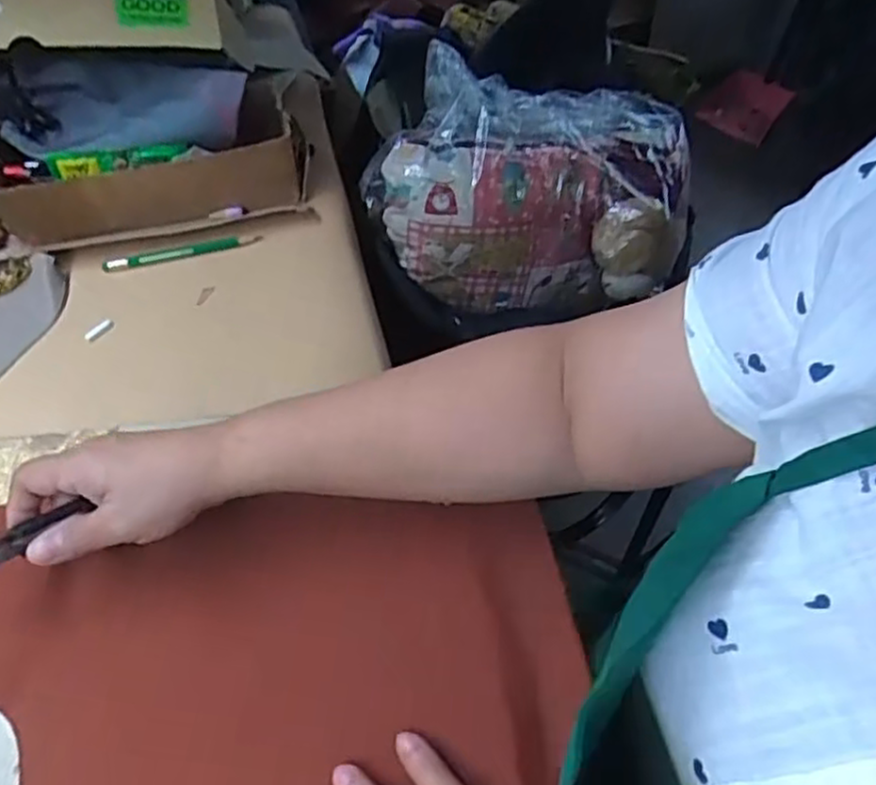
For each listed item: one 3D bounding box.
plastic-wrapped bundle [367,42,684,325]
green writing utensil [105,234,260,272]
[{"bbox_3d":[0.079,-0.188,0.659,0.273,0.152,0.175,3,52,0],"label":"plastic-wrapped bundle"},{"bbox_3d":[-0.197,-0.109,0.573,0.117,0.007,0.007,-15,56,-11],"label":"green writing utensil"}]

